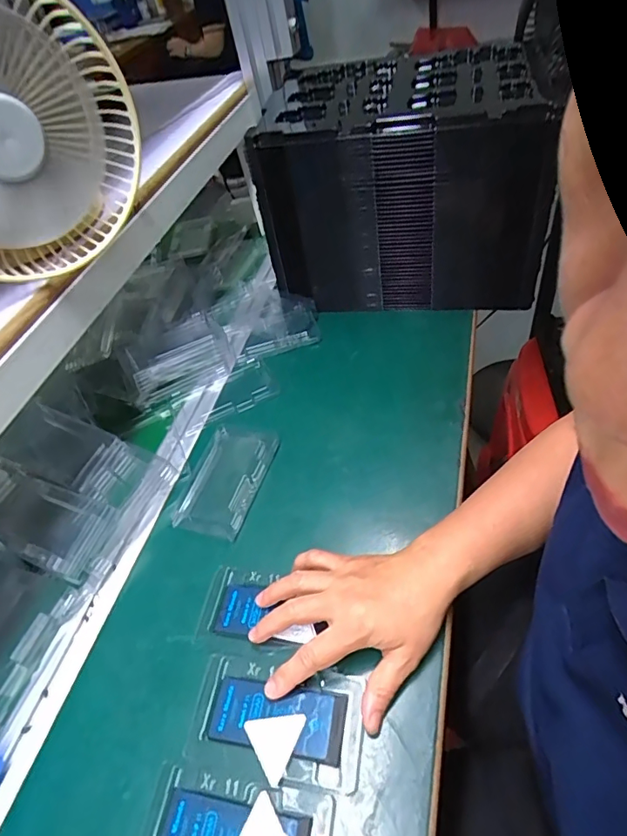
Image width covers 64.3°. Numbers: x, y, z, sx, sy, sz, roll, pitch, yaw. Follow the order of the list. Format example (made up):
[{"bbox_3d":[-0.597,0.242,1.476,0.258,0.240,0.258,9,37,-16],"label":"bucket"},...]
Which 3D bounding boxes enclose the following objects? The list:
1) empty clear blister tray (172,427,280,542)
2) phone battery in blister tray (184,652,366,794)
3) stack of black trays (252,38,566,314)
[{"bbox_3d":[-0.092,0.064,0.529,0.076,0.007,0.124,8,51,20],"label":"empty clear blister tray"},{"bbox_3d":[-0.028,0.222,0.374,0.130,0.015,0.073,6,49,12],"label":"phone battery in blister tray"},{"bbox_3d":[0.108,-0.302,0.667,0.329,0.241,0.216,4,49,12],"label":"stack of black trays"}]

